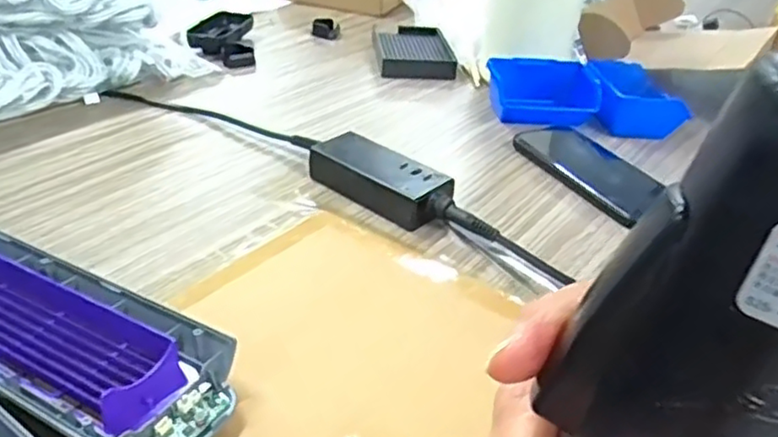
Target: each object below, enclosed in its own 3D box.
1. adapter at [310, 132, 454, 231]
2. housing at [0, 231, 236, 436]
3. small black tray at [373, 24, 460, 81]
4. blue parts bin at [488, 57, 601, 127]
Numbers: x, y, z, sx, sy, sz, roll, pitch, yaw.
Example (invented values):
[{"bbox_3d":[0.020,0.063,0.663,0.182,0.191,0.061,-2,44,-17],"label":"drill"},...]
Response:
[{"bbox_3d":[-0.006,-0.032,0.530,0.126,0.030,0.047,30,40,33],"label":"adapter"},{"bbox_3d":[-0.204,0.056,0.357,0.266,0.028,0.085,20,36,22],"label":"housing"},{"bbox_3d":[0.029,-0.211,0.829,0.088,0.026,0.161,1,33,-7],"label":"small black tray"},{"bbox_3d":[0.164,-0.133,0.706,0.114,0.048,0.091,6,30,0],"label":"blue parts bin"}]

